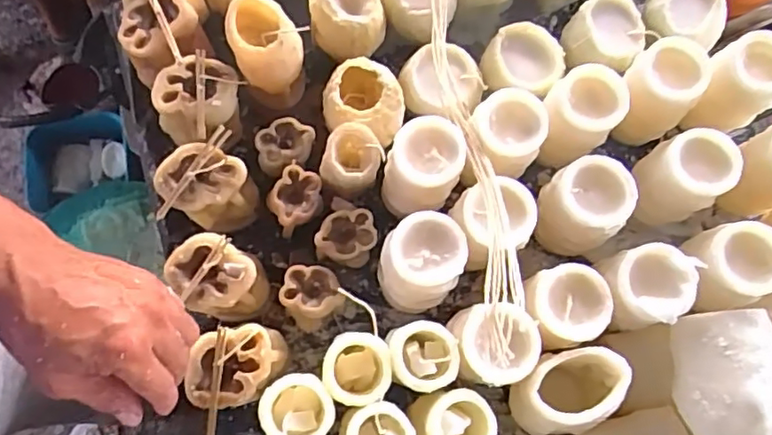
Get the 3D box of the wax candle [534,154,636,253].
[{"bbox_3d":[0.168,-0.006,0.518,0.067,0.081,0.073,-31,77,-10],"label":"wax candle"}]

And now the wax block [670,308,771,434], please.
[{"bbox_3d":[0.266,0.129,0.454,0.079,0.030,0.113,-1,74,-2],"label":"wax block"}]

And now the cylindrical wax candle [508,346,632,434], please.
[{"bbox_3d":[0.142,0.142,0.480,0.080,0.088,0.062,-12,75,-5],"label":"cylindrical wax candle"}]

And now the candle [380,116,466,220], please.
[{"bbox_3d":[0.034,-0.039,0.513,0.067,0.066,0.072,27,75,6],"label":"candle"}]

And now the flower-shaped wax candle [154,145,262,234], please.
[{"bbox_3d":[-0.153,-0.023,0.530,0.062,0.075,0.060,1,74,-2],"label":"flower-shaped wax candle"}]

